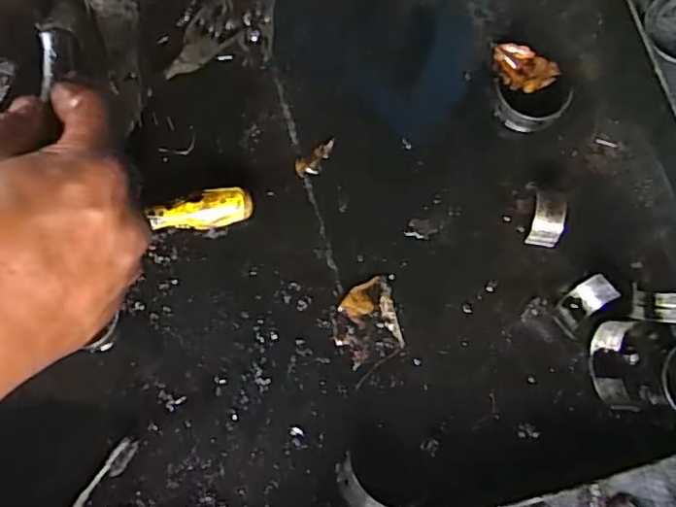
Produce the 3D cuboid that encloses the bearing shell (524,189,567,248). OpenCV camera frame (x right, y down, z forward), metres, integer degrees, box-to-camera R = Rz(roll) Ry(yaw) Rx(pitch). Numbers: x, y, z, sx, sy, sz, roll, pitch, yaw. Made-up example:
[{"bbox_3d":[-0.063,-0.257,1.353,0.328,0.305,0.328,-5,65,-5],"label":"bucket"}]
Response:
[{"bbox_3d":[0.183,-0.029,0.540,0.029,0.024,0.045,10,77,-1],"label":"bearing shell"}]

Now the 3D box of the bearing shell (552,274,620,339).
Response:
[{"bbox_3d":[0.205,0.044,0.521,0.057,0.025,0.027,-36,82,-10],"label":"bearing shell"}]

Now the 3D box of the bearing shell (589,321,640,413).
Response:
[{"bbox_3d":[0.228,0.094,0.511,0.029,0.021,0.072,0,78,-3],"label":"bearing shell"}]

